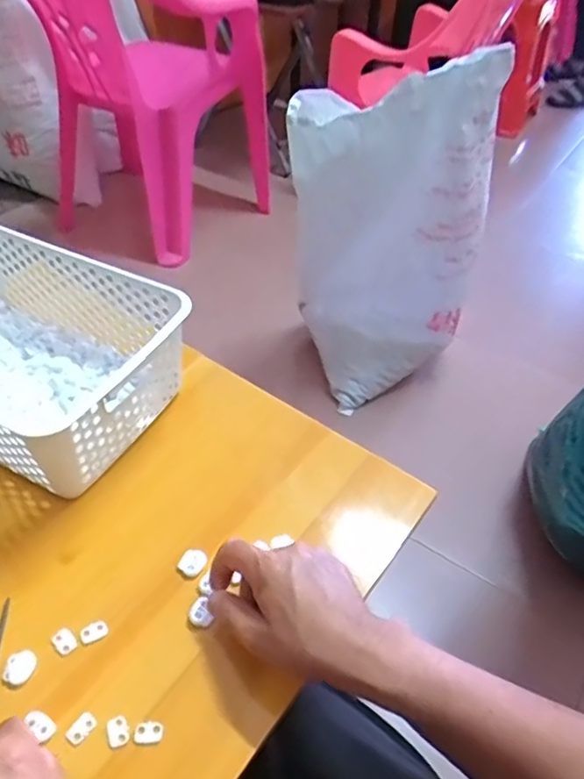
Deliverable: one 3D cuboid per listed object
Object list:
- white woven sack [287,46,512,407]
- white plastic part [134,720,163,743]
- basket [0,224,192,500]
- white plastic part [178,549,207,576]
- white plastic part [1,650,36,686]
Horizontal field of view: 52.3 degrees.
[{"bbox_3d":[0.167,-0.272,1.144,0.371,0.600,0.231,11,45,8],"label":"white woven sack"},{"bbox_3d":[-0.099,0.238,0.412,0.019,0.006,0.013,-4,45,-8],"label":"white plastic part"},{"bbox_3d":[-0.276,-0.039,0.600,0.309,0.116,0.196,23,48,19],"label":"basket"},{"bbox_3d":[-0.083,0.145,0.499,0.023,0.011,0.021,2,45,-2],"label":"white plastic part"},{"bbox_3d":[-0.200,0.203,0.435,0.020,0.004,0.023,8,45,5],"label":"white plastic part"}]

